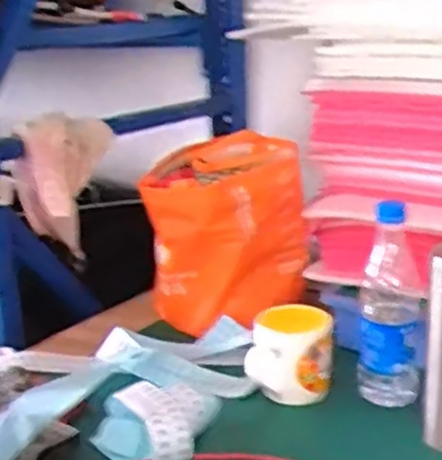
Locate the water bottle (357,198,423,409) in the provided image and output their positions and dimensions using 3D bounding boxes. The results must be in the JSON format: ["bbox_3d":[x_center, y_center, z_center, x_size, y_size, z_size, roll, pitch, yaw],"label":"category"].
[{"bbox_3d":[0.189,0.084,0.843,0.065,0.228,0.062,2,18,17],"label":"water bottle"}]

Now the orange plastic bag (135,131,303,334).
[{"bbox_3d":[0.017,0.006,1.073,0.188,0.223,0.232,8,20,31],"label":"orange plastic bag"}]

